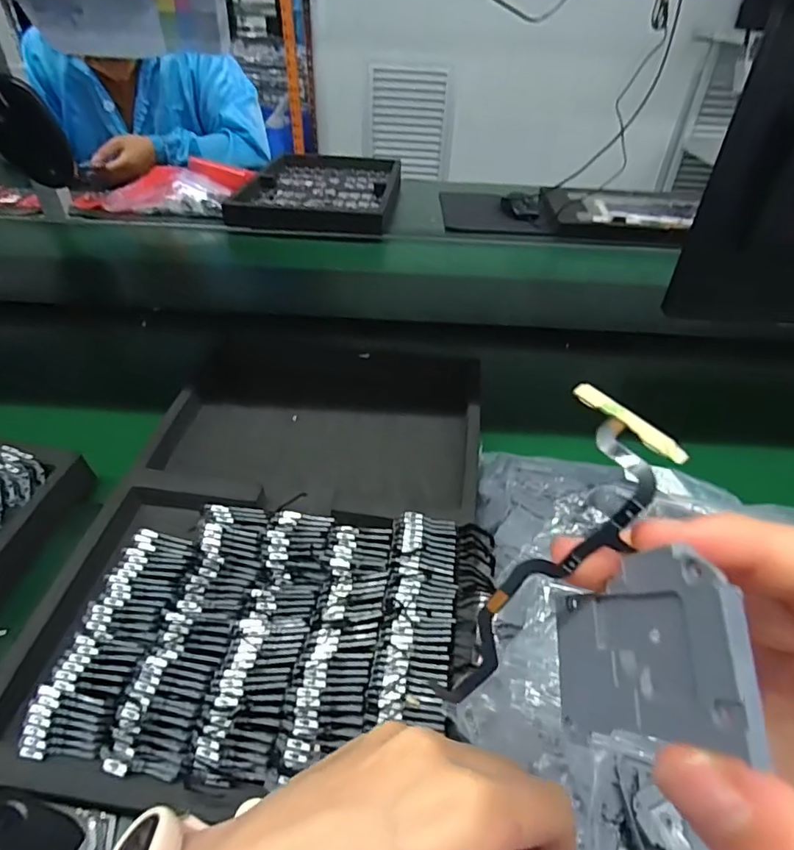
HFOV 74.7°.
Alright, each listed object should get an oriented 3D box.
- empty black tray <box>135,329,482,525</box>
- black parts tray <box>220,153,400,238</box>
[{"bbox_3d":[-0.069,-0.007,0.511,0.291,0.041,0.241,6,41,4],"label":"empty black tray"},{"bbox_3d":[-0.150,-0.519,1.122,0.305,0.048,0.482,3,41,1],"label":"black parts tray"}]

